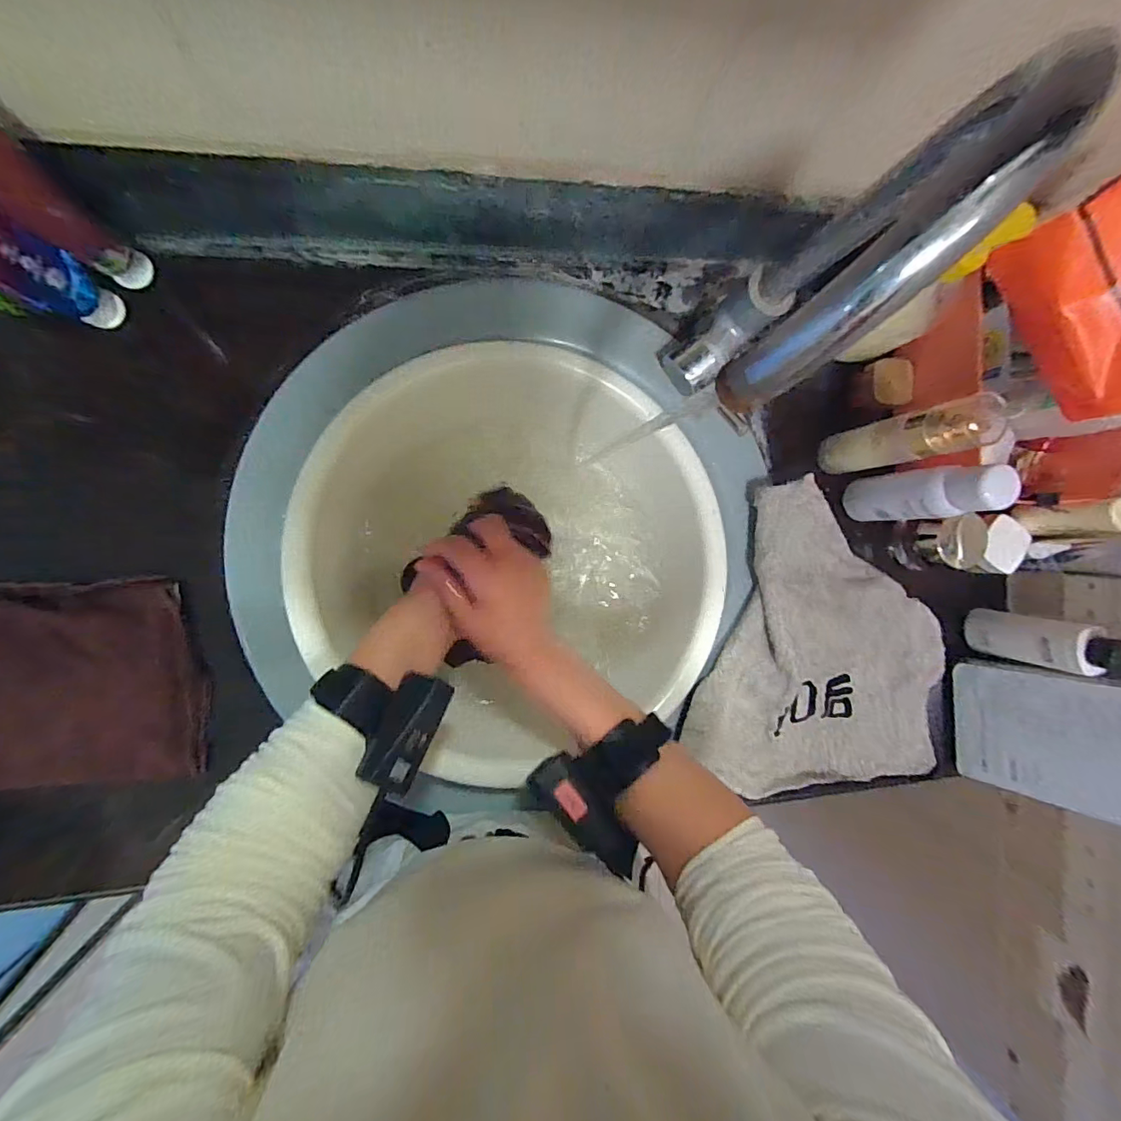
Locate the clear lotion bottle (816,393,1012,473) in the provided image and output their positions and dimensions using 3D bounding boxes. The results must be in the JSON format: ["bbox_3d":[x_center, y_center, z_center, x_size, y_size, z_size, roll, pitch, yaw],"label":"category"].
[{"bbox_3d":[0.296,-0.106,0.437,0.044,0.170,0.040,-12,94,-8],"label":"clear lotion bottle"}]

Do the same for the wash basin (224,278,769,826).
[{"bbox_3d":[-0.040,-0.034,0.460,0.456,0.126,0.423,0,92,-9],"label":"wash basin"}]

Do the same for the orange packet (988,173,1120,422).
[{"bbox_3d":[0.390,-0.183,0.347,0.048,0.082,0.151,-30,96,-7],"label":"orange packet"}]

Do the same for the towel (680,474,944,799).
[{"bbox_3d":[0.281,0.102,0.487,0.272,0.042,0.289,16,89,-9],"label":"towel"}]

